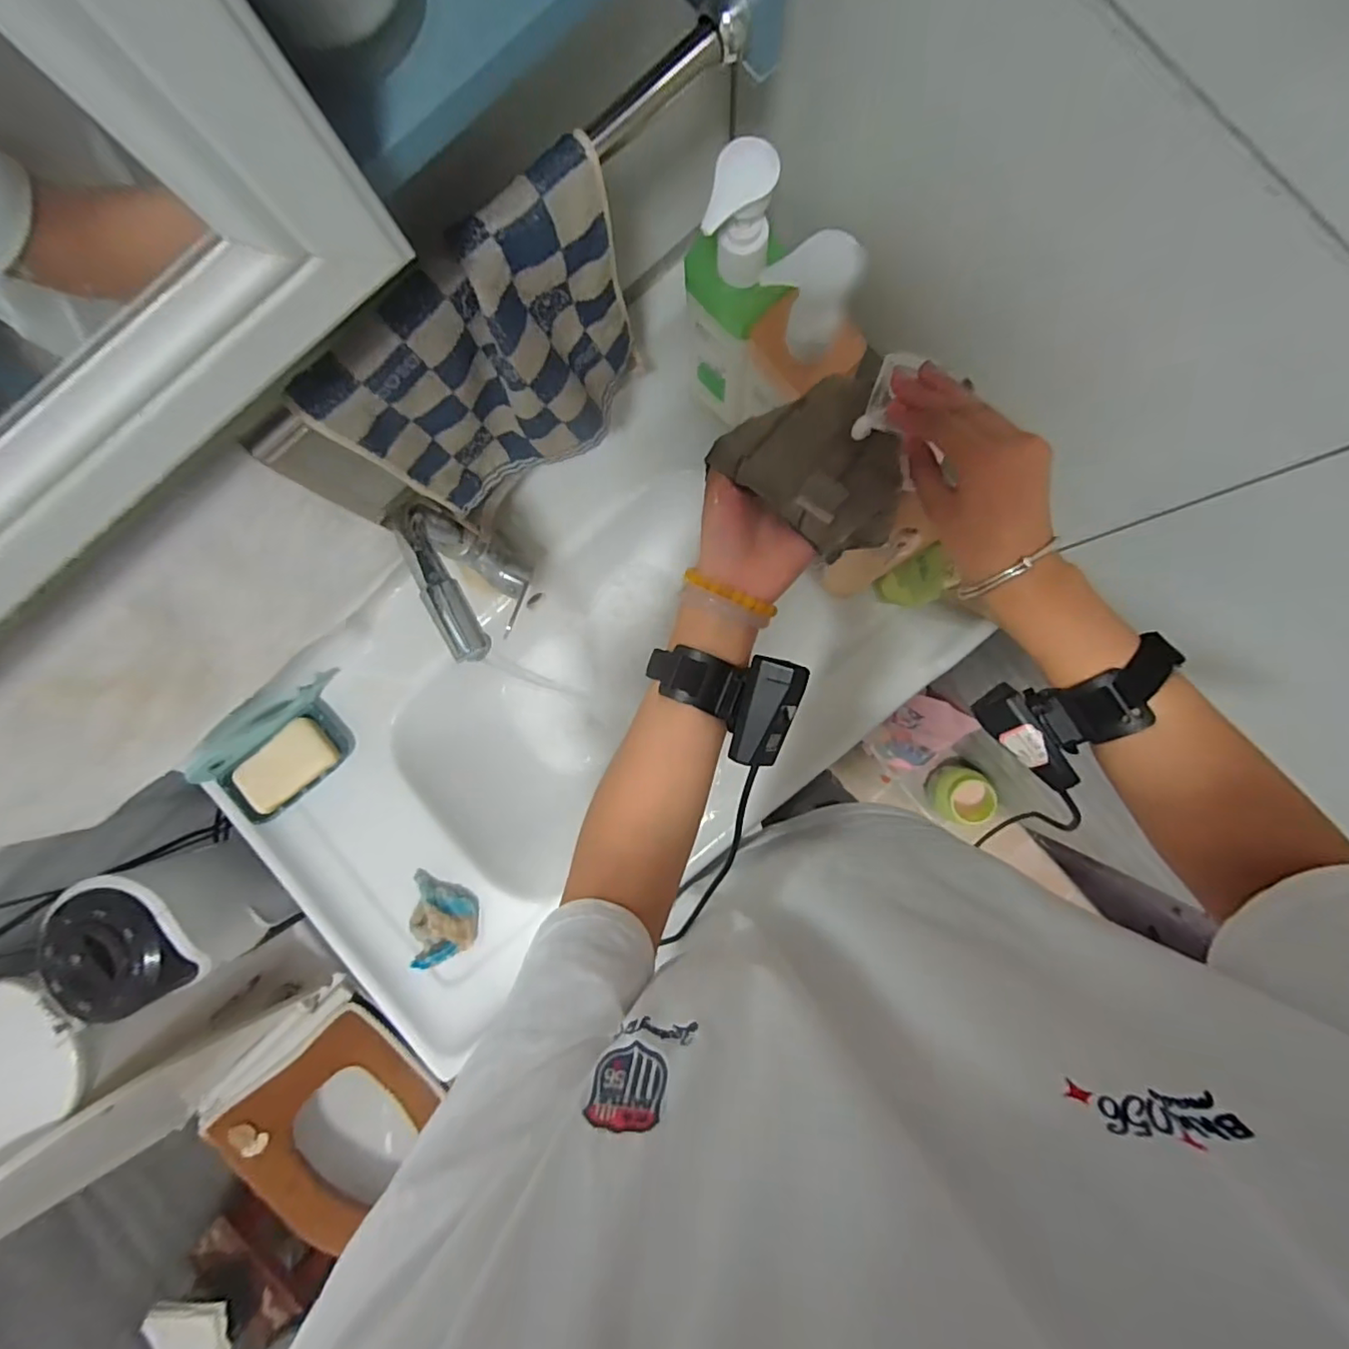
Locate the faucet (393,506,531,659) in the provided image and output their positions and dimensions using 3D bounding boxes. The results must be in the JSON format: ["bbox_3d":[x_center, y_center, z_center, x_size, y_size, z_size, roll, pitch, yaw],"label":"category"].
[{"bbox_3d":[-0.159,-0.075,0.502,0.054,0.170,0.137,-33,88,2],"label":"faucet"}]

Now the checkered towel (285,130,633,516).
[{"bbox_3d":[-0.110,-0.193,0.401,0.204,0.197,0.049,-39,88,2],"label":"checkered towel"}]

